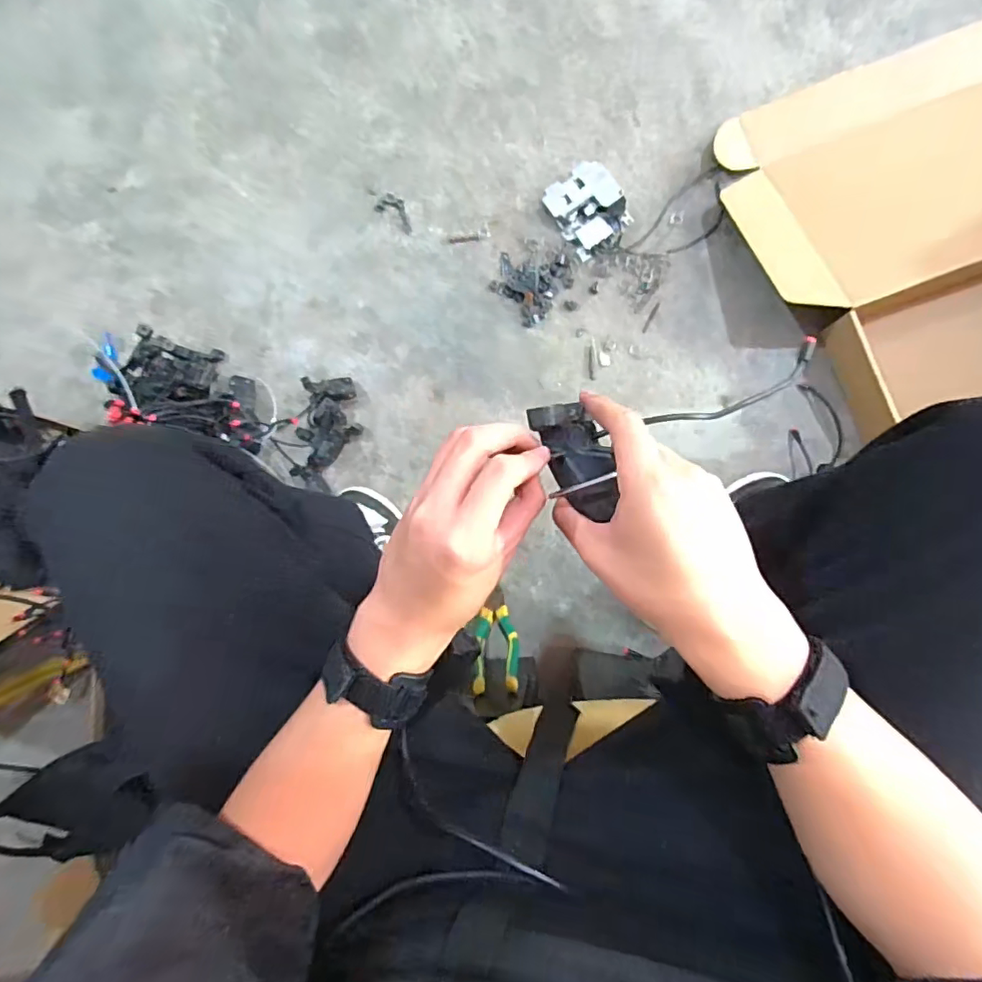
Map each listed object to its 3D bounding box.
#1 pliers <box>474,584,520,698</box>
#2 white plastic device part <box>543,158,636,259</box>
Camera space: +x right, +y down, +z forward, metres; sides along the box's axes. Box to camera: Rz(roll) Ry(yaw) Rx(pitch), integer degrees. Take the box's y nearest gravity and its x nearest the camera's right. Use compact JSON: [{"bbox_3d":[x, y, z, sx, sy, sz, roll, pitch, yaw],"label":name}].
[{"bbox_3d":[0.005,0.179,0.698,0.054,0.190,0.026,-13,117,6],"label":"pliers"},{"bbox_3d":[0.142,-0.414,0.794,0.093,0.034,0.119,-34,85,4],"label":"white plastic device part"}]

